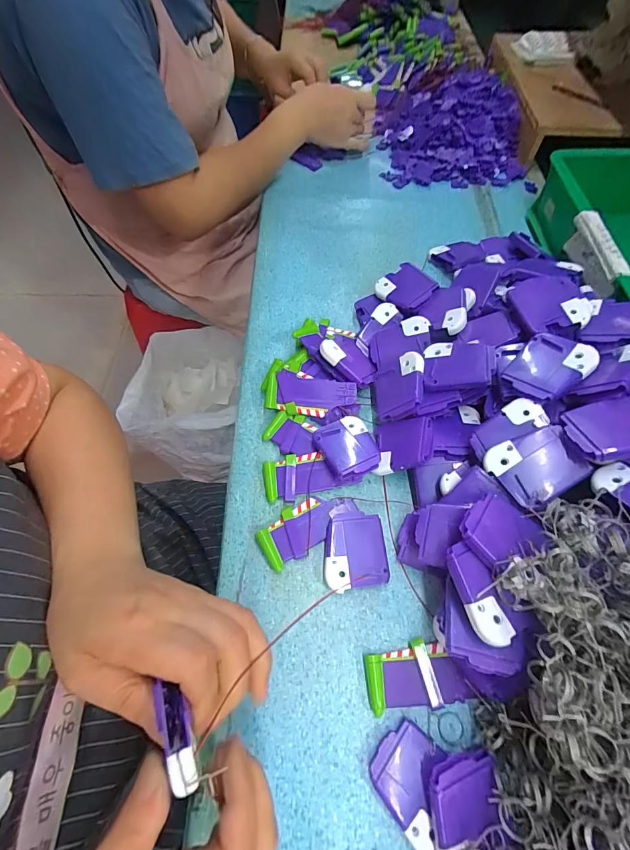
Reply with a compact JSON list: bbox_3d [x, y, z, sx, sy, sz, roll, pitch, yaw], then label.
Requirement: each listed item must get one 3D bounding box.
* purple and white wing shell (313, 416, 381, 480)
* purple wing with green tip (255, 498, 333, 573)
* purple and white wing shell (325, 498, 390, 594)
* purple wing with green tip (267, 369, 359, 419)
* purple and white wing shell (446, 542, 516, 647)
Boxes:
[{"bbox_3d":[0.031,0.021,0.352,0.051,0.023,0.059,-24,65,-10],"label":"purple and white wing shell"},{"bbox_3d":[-0.015,0.092,0.329,0.069,0.010,0.040,-30,66,-13],"label":"purple wing with green tip"},{"bbox_3d":[0.032,0.101,0.322,0.052,0.015,0.073,-7,63,-2],"label":"purple and white wing shell"},{"bbox_3d":[-0.005,-0.030,0.377,0.088,0.012,0.040,10,81,5],"label":"purple wing with green tip"},{"bbox_3d":[0.107,0.109,0.244,0.024,0.006,0.061,-15,62,-3],"label":"purple and white wing shell"}]

